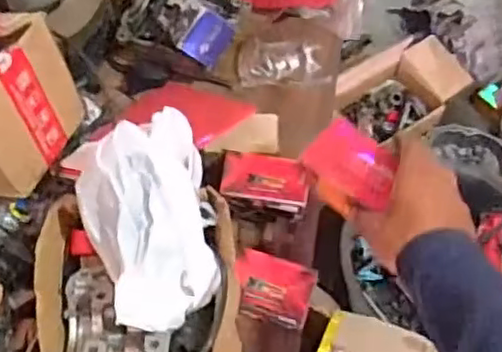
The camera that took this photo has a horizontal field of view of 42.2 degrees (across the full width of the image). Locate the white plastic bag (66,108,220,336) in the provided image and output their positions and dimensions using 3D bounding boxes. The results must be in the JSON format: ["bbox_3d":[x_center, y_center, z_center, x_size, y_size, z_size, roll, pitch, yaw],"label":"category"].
[{"bbox_3d":[-0.095,0.046,0.625,0.128,0.114,0.184,-20,69,-11],"label":"white plastic bag"}]

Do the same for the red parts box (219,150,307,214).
[{"bbox_3d":[0.016,0.006,0.775,0.102,0.031,0.057,10,67,2],"label":"red parts box"}]

